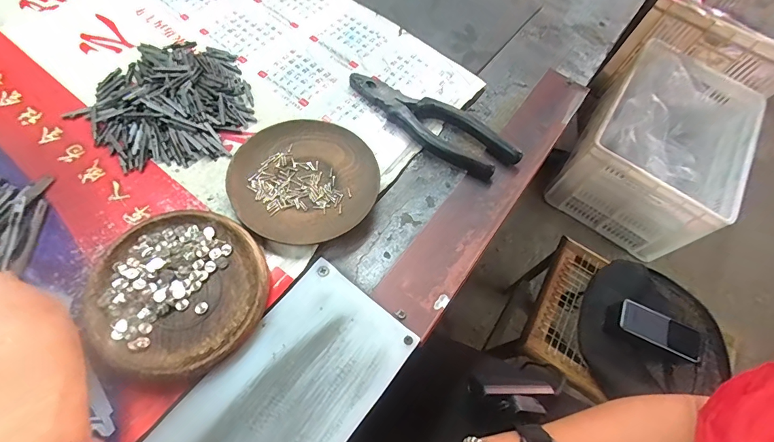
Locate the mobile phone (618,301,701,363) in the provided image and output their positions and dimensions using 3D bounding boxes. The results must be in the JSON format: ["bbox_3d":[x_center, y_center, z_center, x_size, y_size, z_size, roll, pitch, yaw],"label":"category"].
[{"bbox_3d":[0.437,0.173,0.639,0.126,0.014,0.052,24,63,3],"label":"mobile phone"}]

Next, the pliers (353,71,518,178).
[{"bbox_3d":[0.039,-0.090,0.370,0.168,0.017,0.048,30,63,6],"label":"pliers"}]

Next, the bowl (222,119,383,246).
[{"bbox_3d":[-0.065,-0.033,0.326,0.110,0.018,0.112,4,63,-7],"label":"bowl"}]

